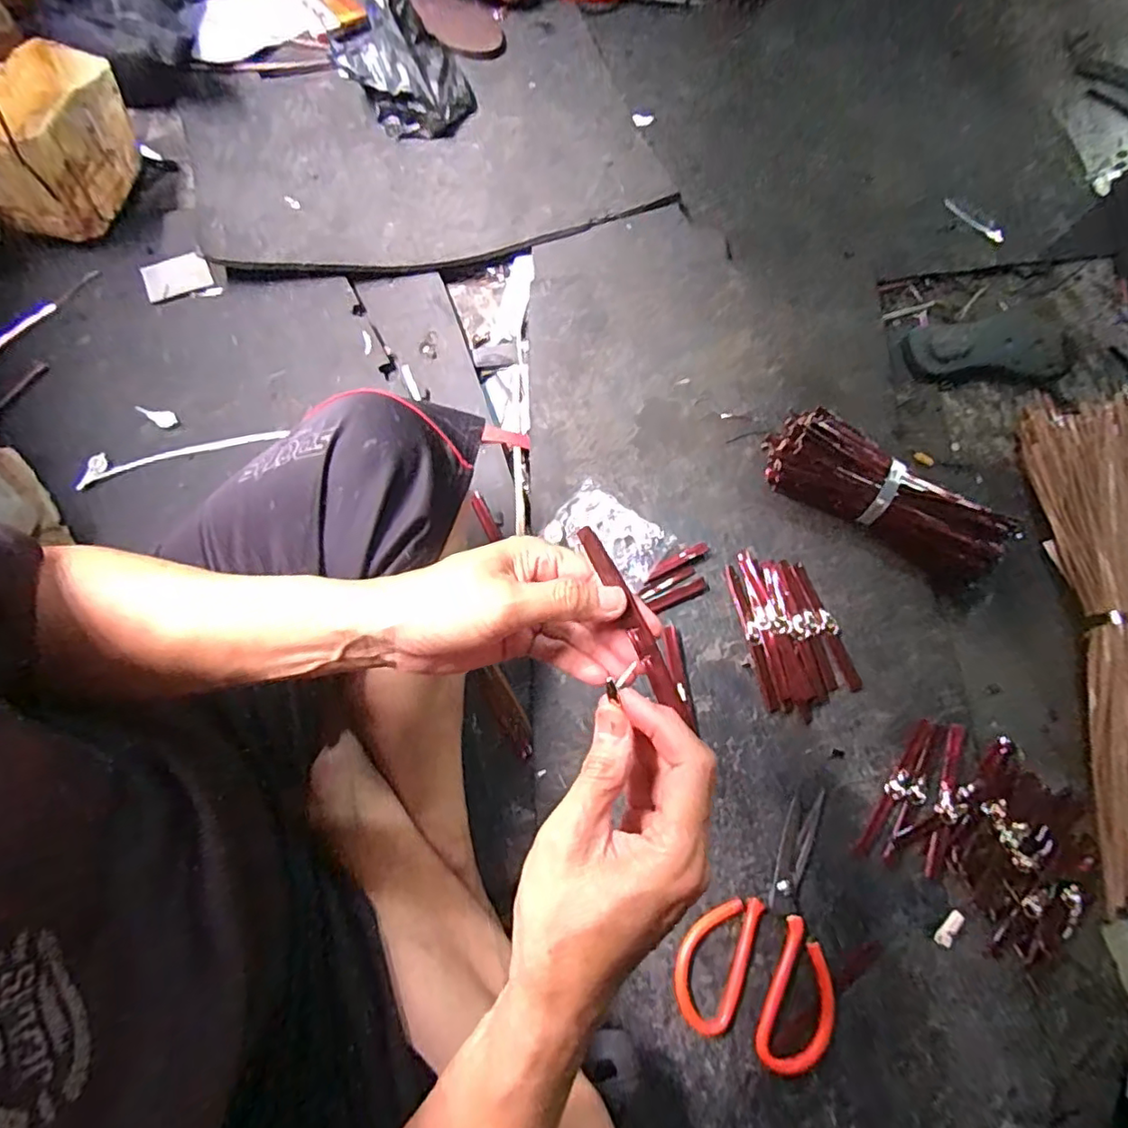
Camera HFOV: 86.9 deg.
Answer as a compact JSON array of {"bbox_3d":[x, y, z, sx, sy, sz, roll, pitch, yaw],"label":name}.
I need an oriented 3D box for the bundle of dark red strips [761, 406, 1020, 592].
[{"bbox_3d":[0.345,-0.073,0.647,0.260,0.061,0.092,31,71,6],"label":"bundle of dark red strips"}]

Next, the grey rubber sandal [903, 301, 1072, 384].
[{"bbox_3d":[0.560,-0.279,0.780,0.244,0.016,0.108,-15,78,-8],"label":"grey rubber sandal"}]

